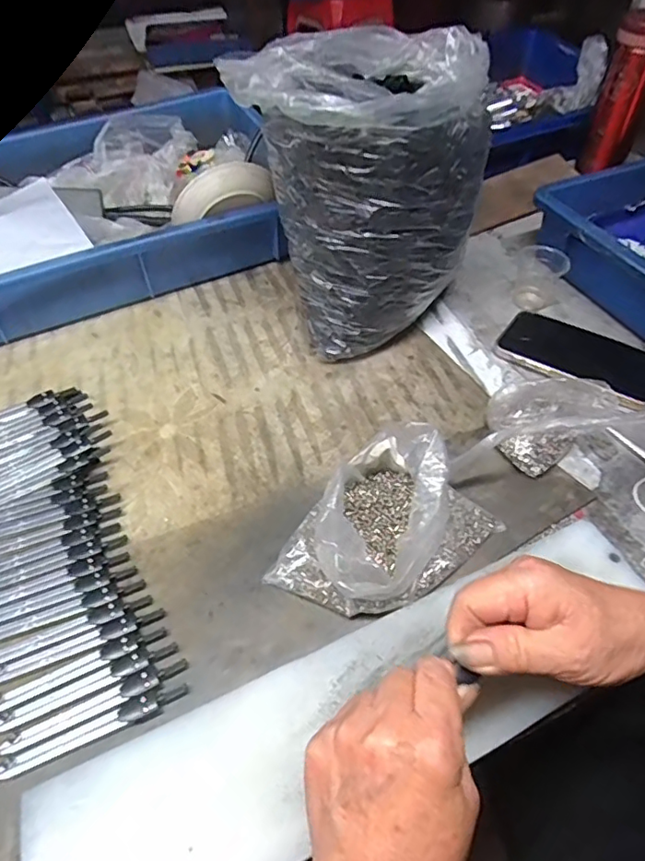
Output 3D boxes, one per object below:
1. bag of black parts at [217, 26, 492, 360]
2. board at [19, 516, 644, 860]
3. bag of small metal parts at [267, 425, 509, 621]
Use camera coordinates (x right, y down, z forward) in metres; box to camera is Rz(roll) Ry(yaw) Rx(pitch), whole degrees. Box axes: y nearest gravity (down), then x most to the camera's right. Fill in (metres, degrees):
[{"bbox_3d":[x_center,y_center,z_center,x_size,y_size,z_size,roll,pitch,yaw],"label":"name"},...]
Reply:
[{"bbox_3d":[0.038,-0.202,0.496,0.189,0.240,0.168,15,53,12],"label":"bag of black parts"},{"bbox_3d":[0.033,0.167,0.330,0.398,0.015,0.095,-21,52,-15],"label":"board"},{"bbox_3d":[0.043,0.070,0.383,0.143,0.055,0.099,-34,59,-26],"label":"bag of small metal parts"}]

